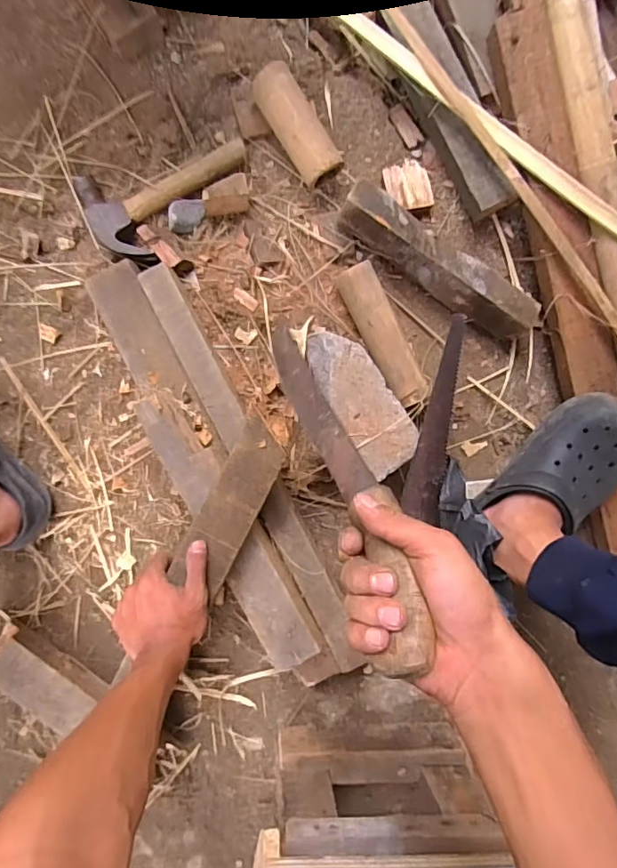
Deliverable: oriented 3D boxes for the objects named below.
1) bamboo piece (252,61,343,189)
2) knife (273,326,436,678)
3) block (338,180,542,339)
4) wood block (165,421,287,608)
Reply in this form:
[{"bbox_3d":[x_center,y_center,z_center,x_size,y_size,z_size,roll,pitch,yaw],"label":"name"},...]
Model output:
[{"bbox_3d":[-0.017,-0.376,0.639,0.049,0.056,0.136,-33,95,-5],"label":"bamboo piece"},{"bbox_3d":[0.018,0.014,0.407,0.045,0.343,0.027,-15,134,-7],"label":"knife"},{"bbox_3d":[0.162,-0.210,0.659,0.273,0.071,0.050,33,87,-7],"label":"block"},{"bbox_3d":[-0.083,0.078,0.553,0.059,0.017,0.186,24,96,-8],"label":"wood block"}]

